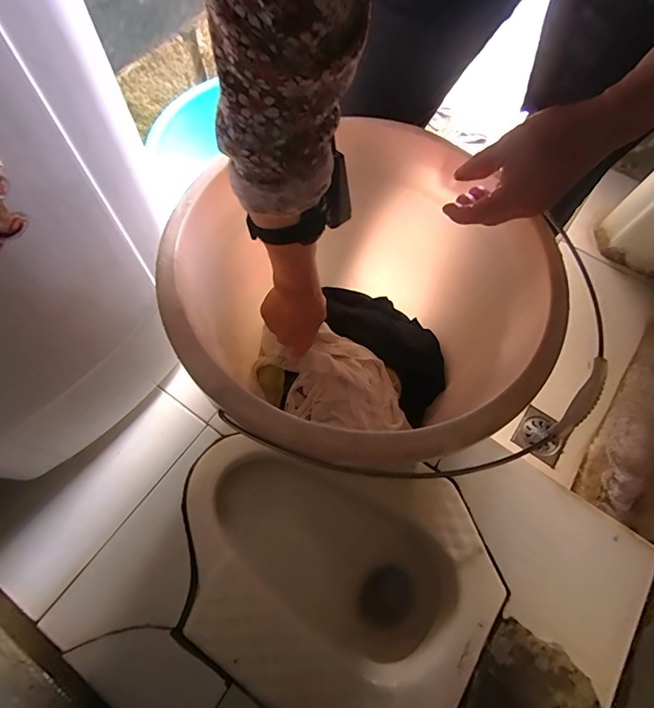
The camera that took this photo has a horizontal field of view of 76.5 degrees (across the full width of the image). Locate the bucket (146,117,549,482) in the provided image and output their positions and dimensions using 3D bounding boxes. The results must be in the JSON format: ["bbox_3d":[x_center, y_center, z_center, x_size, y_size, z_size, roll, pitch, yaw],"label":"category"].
[{"bbox_3d":[0.027,-0.015,0.486,0.330,0.284,0.331,1,66,-1],"label":"bucket"}]

